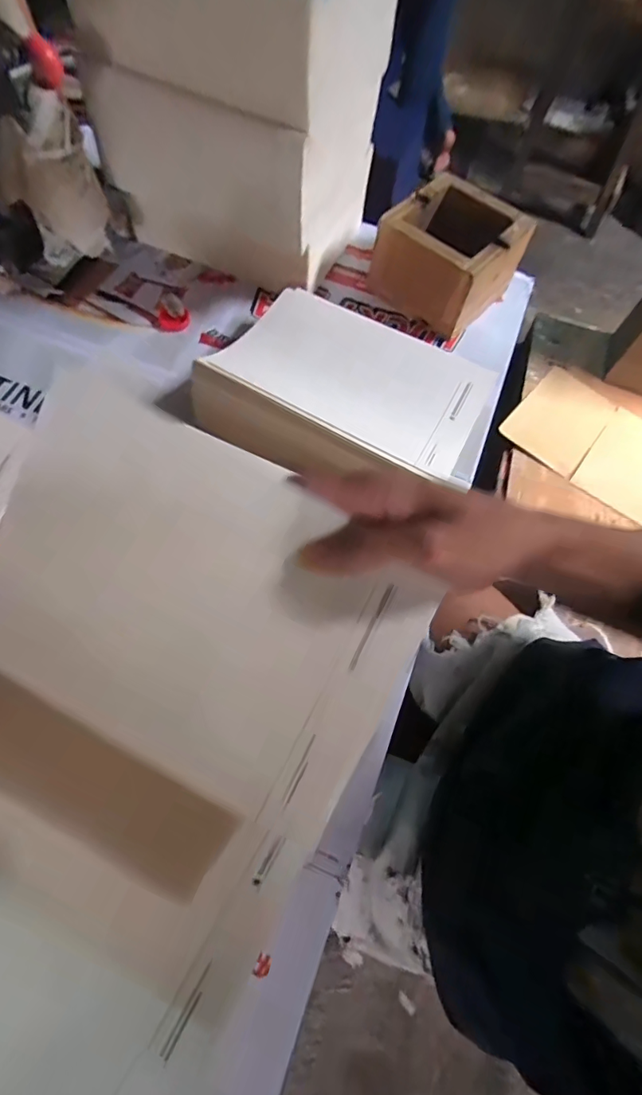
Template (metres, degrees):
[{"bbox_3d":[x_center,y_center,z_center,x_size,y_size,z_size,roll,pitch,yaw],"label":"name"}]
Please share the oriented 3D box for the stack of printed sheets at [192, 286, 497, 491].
[{"bbox_3d":[0.023,-0.139,0.450,0.233,0.075,0.186,26,58,3],"label":"stack of printed sheets"}]

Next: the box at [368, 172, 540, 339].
[{"bbox_3d":[0.138,-0.316,0.517,0.118,0.078,0.120,41,70,16],"label":"box"}]

